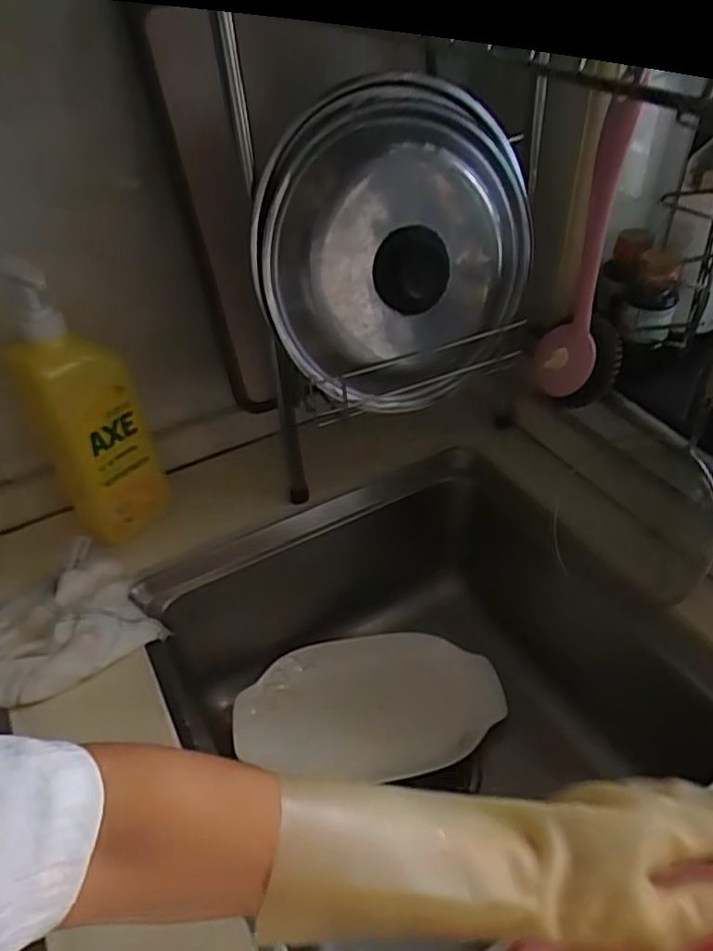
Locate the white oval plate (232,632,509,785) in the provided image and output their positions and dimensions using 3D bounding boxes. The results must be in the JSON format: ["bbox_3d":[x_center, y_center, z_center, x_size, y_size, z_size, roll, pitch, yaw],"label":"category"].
[{"bbox_3d":[0.014,0.276,0.780,0.304,0.027,0.158,-7,76,-5],"label":"white oval plate"}]

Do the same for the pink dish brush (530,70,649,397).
[{"bbox_3d":[0.190,-0.174,0.554,0.053,0.226,0.057,7,42,11],"label":"pink dish brush"}]

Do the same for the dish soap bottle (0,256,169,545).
[{"bbox_3d":[-0.251,-0.053,0.611,0.098,0.280,0.062,-24,46,-22],"label":"dish soap bottle"}]

